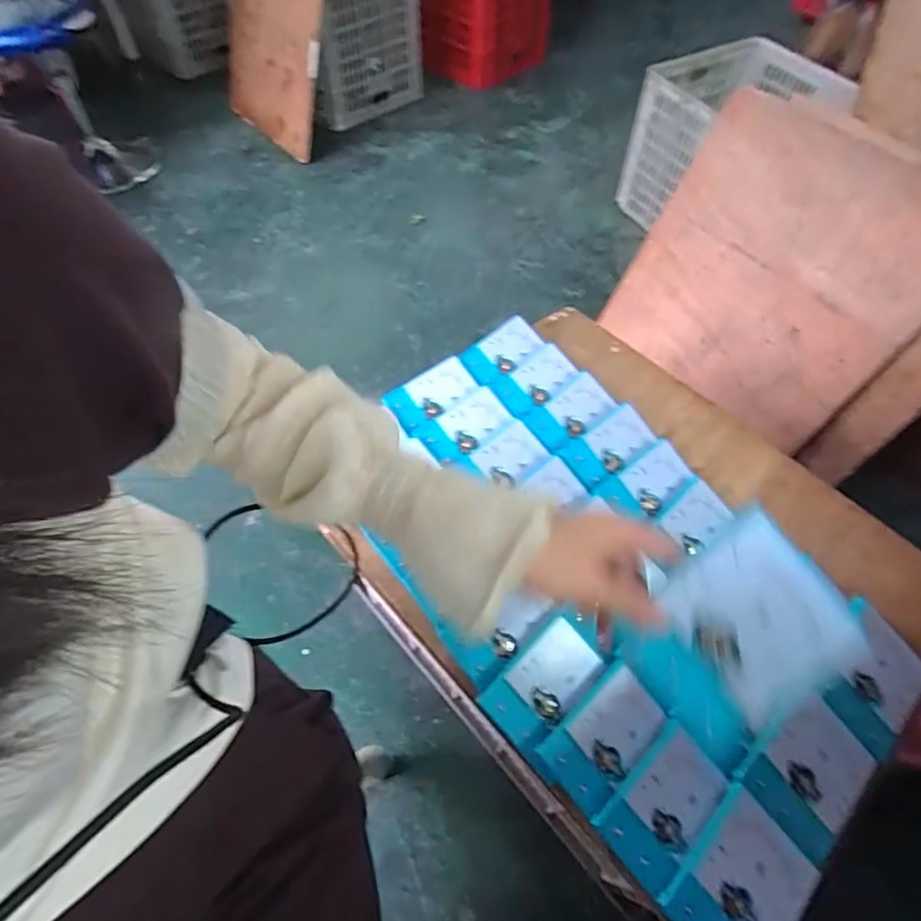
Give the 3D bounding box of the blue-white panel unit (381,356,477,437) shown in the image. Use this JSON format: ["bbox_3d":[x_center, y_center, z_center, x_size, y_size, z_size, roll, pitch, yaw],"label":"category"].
[{"bbox_3d":[-0.036,-0.083,0.693,0.107,0.018,0.052,-35,87,-20],"label":"blue-white panel unit"}]

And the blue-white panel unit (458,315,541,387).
[{"bbox_3d":[0.056,-0.145,0.735,0.110,0.023,0.055,-38,65,-22],"label":"blue-white panel unit"}]

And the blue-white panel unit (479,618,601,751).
[{"bbox_3d":[0.076,0.200,0.505,0.107,0.009,0.060,-38,64,-20],"label":"blue-white panel unit"}]

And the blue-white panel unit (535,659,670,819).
[{"bbox_3d":[0.127,0.241,0.491,0.111,0.019,0.066,-37,65,-22],"label":"blue-white panel unit"}]

